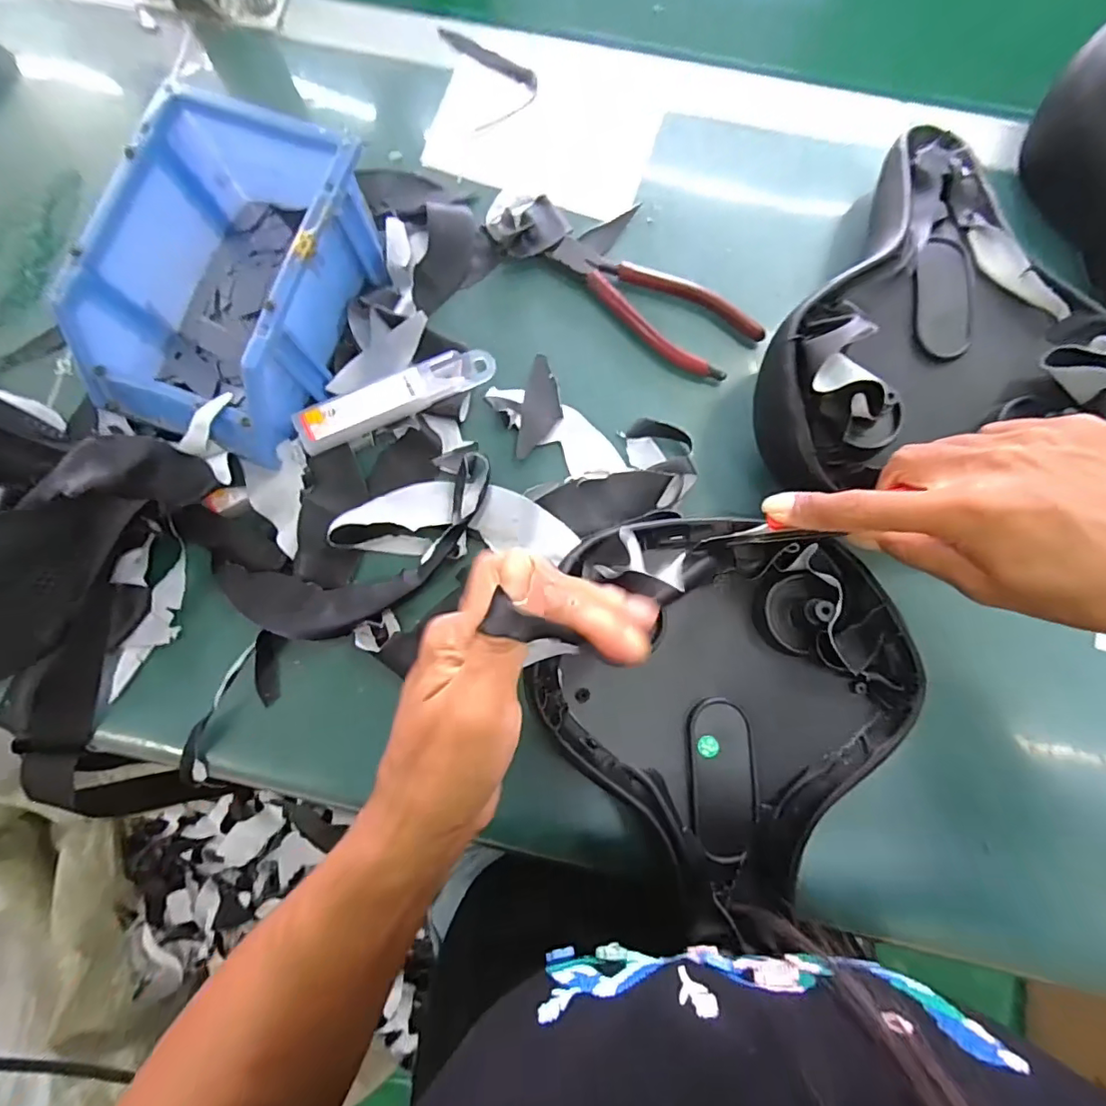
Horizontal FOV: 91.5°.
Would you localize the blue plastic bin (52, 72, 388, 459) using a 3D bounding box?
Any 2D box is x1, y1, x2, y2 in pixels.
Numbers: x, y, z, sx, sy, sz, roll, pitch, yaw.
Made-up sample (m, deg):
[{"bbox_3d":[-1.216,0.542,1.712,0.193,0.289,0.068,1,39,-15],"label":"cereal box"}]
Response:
[{"bbox_3d":[-0.187,-0.154,0.318,0.119,0.074,0.174,21,82,4],"label":"blue plastic bin"}]

